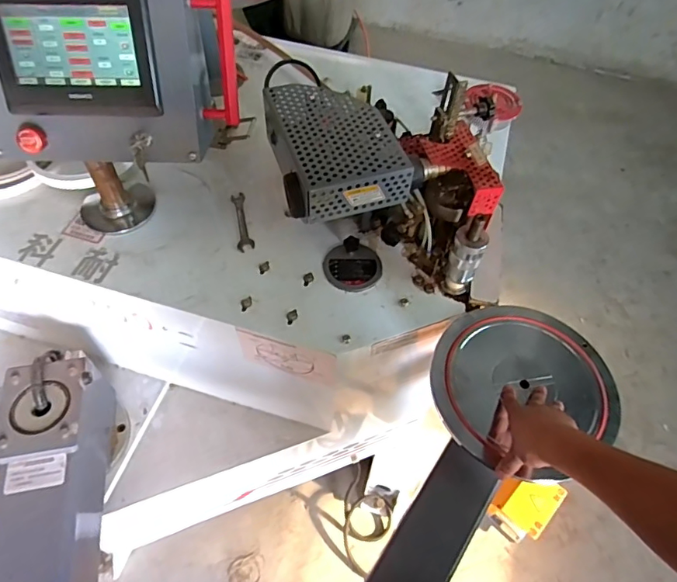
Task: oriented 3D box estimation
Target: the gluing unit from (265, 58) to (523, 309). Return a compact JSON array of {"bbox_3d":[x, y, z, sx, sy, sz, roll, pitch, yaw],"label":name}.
[{"bbox_3d":[0.084,-0.212,0.904,0.423,0.244,0.359,10,55,4],"label":"gluing unit"}]

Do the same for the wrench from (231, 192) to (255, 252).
[{"bbox_3d":[-0.193,-0.140,0.974,0.031,0.011,0.151,-10,57,-10],"label":"wrench"}]

